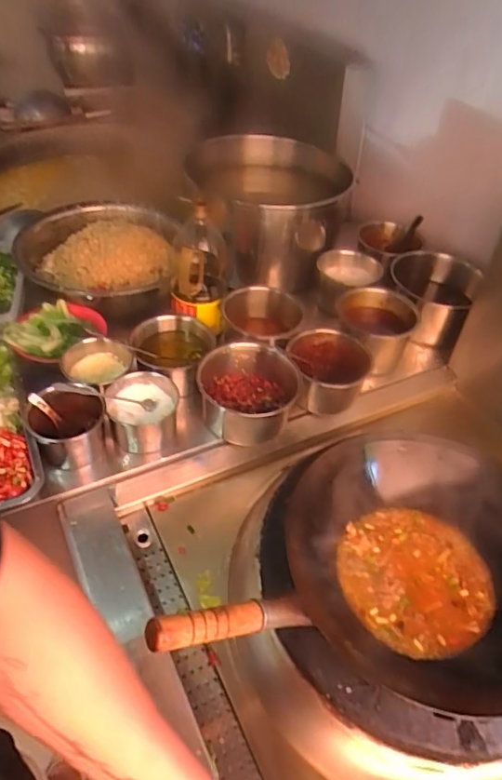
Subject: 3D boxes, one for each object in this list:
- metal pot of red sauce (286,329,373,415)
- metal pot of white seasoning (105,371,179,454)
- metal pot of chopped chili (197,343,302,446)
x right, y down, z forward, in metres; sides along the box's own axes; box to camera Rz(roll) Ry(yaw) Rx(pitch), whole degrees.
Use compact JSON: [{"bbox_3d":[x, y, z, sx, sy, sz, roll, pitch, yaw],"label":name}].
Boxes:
[{"bbox_3d":[0.141,-0.037,0.979,0.146,0.096,0.149,2,46,-2],"label":"metal pot of red sauce"},{"bbox_3d":[-0.179,0.036,0.884,0.110,0.079,0.112,2,46,-2],"label":"metal pot of white seasoning"},{"bbox_3d":[-0.001,0.014,0.909,0.170,0.099,0.184,2,46,-2],"label":"metal pot of chopped chili"}]

